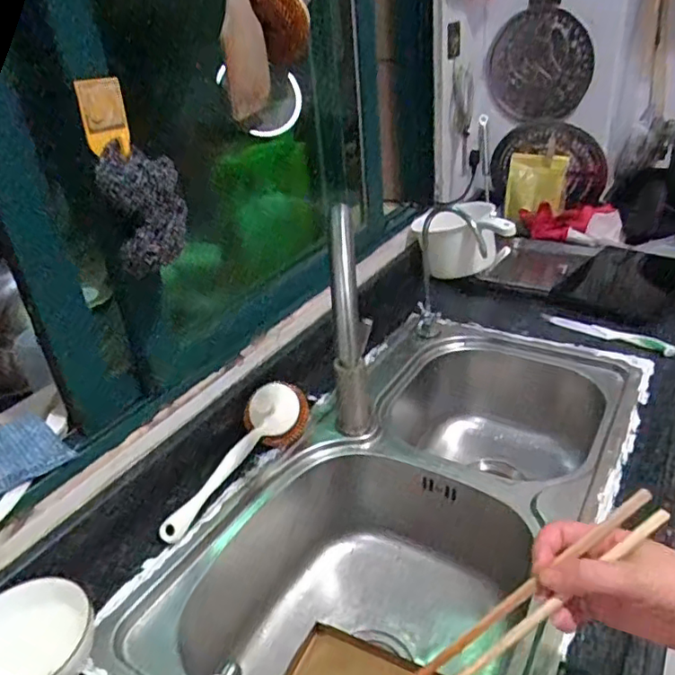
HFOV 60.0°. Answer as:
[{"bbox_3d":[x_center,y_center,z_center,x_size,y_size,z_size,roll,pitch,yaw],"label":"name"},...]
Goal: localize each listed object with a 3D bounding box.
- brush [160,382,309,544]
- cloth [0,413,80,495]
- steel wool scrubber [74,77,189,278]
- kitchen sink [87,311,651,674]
[{"bbox_3d":[-0.122,0.152,0.717,0.051,0.072,0.243,16,52,33],"label":"brush"},{"bbox_3d":[-0.358,0.119,0.638,0.132,0.016,0.084,21,39,38],"label":"cloth"},{"bbox_3d":[-0.203,-0.165,0.591,0.086,0.188,0.038,-25,8,-30],"label":"steel wool scrubber"},{"bbox_3d":[0.115,0.240,0.747,0.380,0.198,0.711,14,35,31],"label":"kitchen sink"}]

